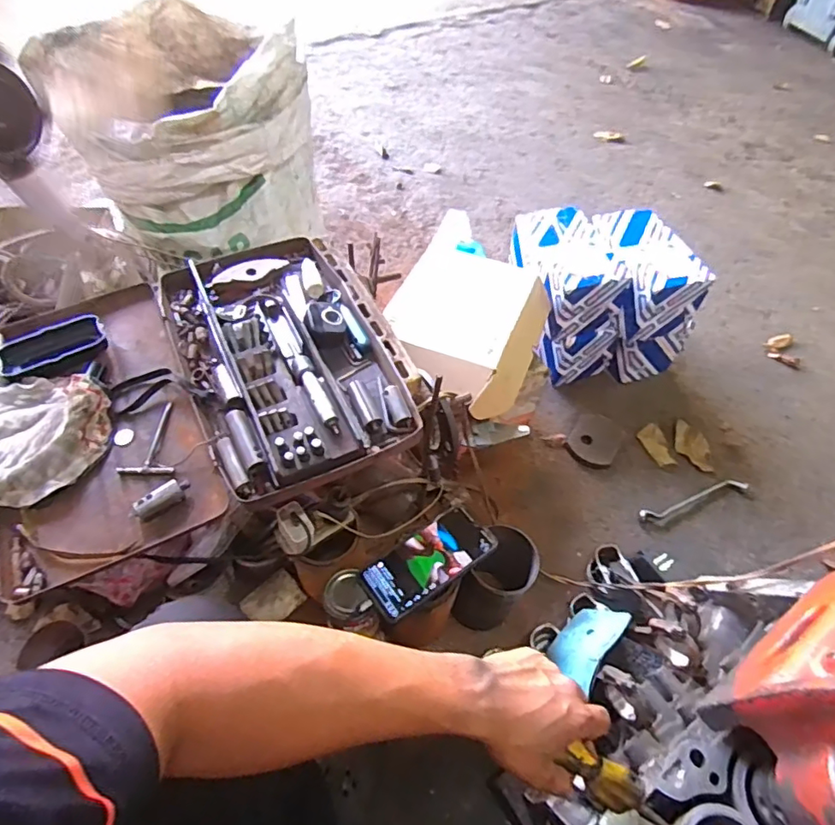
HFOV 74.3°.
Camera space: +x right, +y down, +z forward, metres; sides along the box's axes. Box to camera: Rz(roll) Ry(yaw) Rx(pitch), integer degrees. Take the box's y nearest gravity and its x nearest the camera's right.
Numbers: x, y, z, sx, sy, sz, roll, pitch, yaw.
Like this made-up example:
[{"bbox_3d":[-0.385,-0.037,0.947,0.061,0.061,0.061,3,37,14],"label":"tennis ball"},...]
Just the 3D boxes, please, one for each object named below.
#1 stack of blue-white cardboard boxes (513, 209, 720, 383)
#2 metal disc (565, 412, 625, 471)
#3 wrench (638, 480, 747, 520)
[{"bbox_3d":[0.360,-0.227,1.116,0.300,0.268,0.261,-11,56,-10],"label":"stack of blue-white cardboard boxes"},{"bbox_3d":[0.339,0.050,1.050,0.089,0.016,0.125,26,58,15],"label":"metal disc"},{"bbox_3d":[0.490,0.152,0.975,0.228,0.021,0.026,-15,57,-12],"label":"wrench"}]

